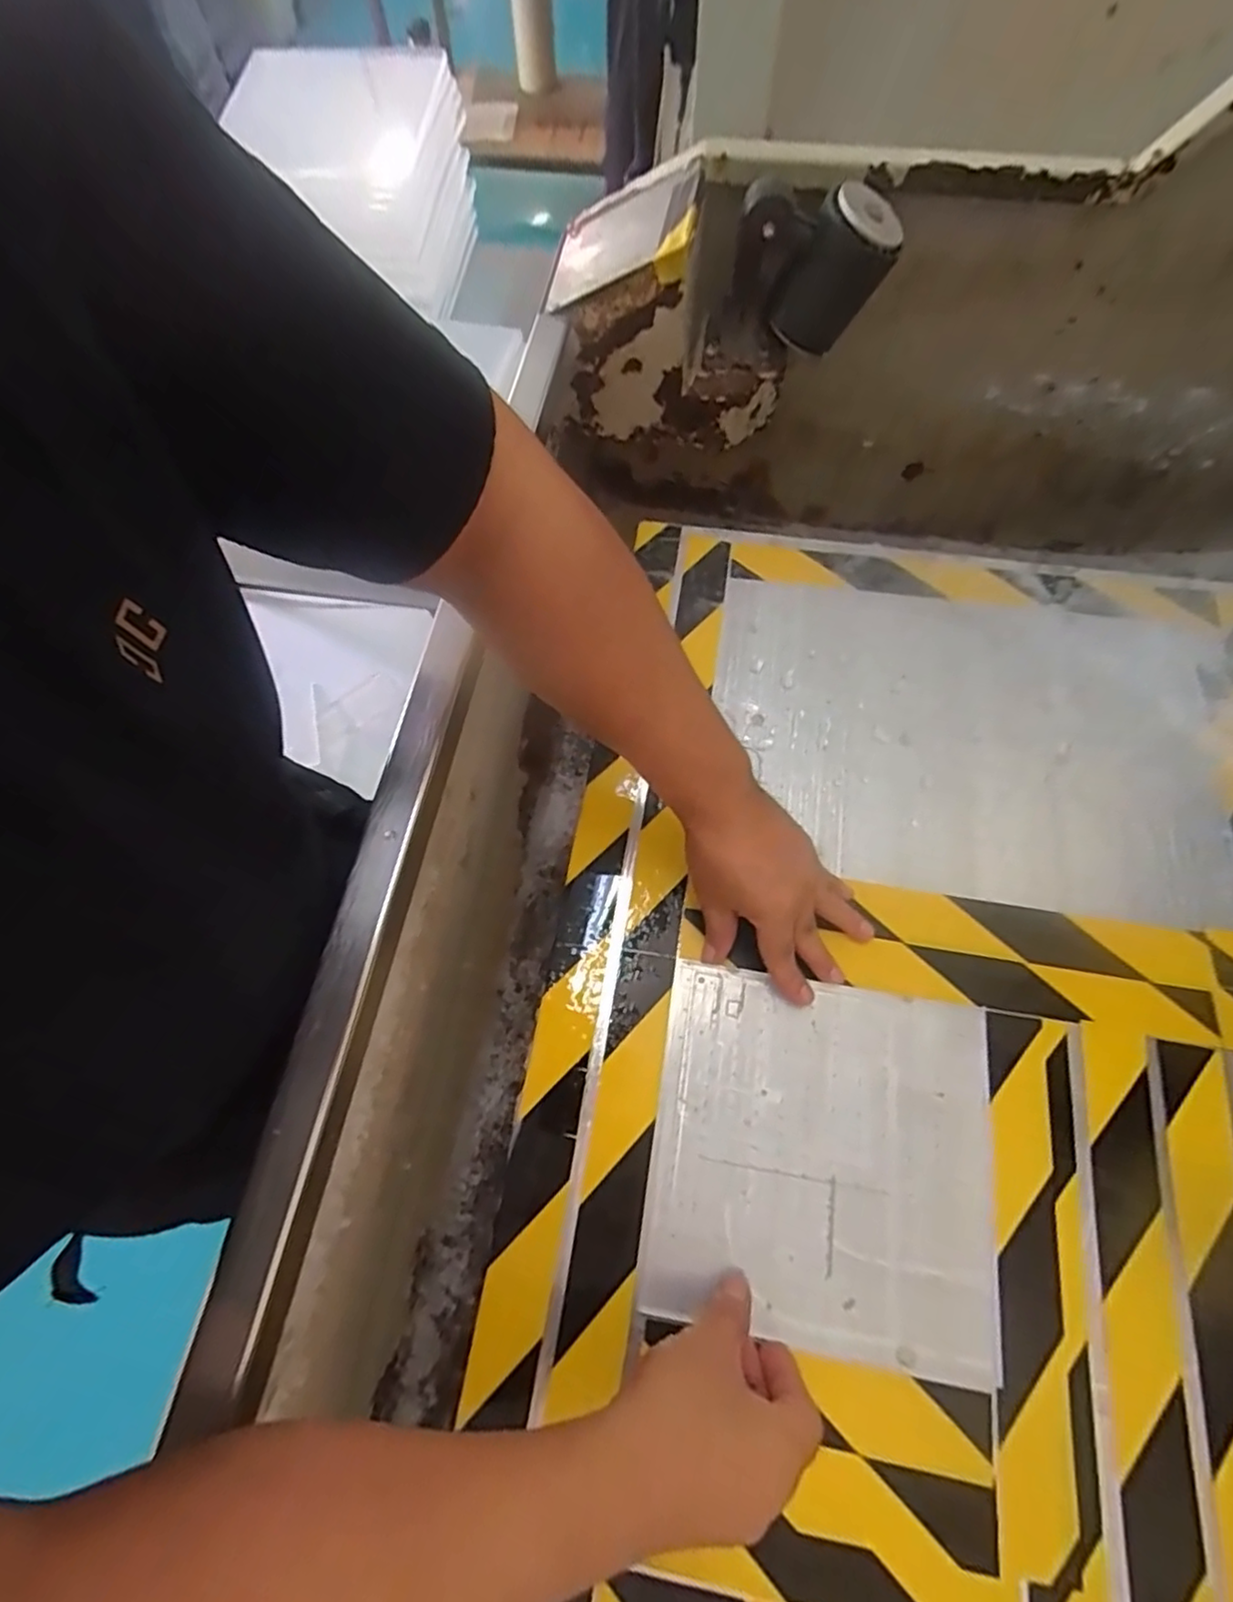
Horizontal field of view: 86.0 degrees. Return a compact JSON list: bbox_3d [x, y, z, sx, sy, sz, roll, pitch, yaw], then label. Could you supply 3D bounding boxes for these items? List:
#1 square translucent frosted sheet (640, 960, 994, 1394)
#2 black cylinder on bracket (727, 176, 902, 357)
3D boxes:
[{"bbox_3d":[0.127,0.218,0.411,0.202,0.007,0.200,8,67,5],"label":"square translucent frosted sheet"},{"bbox_3d":[0.154,-0.425,0.526,0.121,0.088,0.065,15,68,8],"label":"black cylinder on bracket"}]

